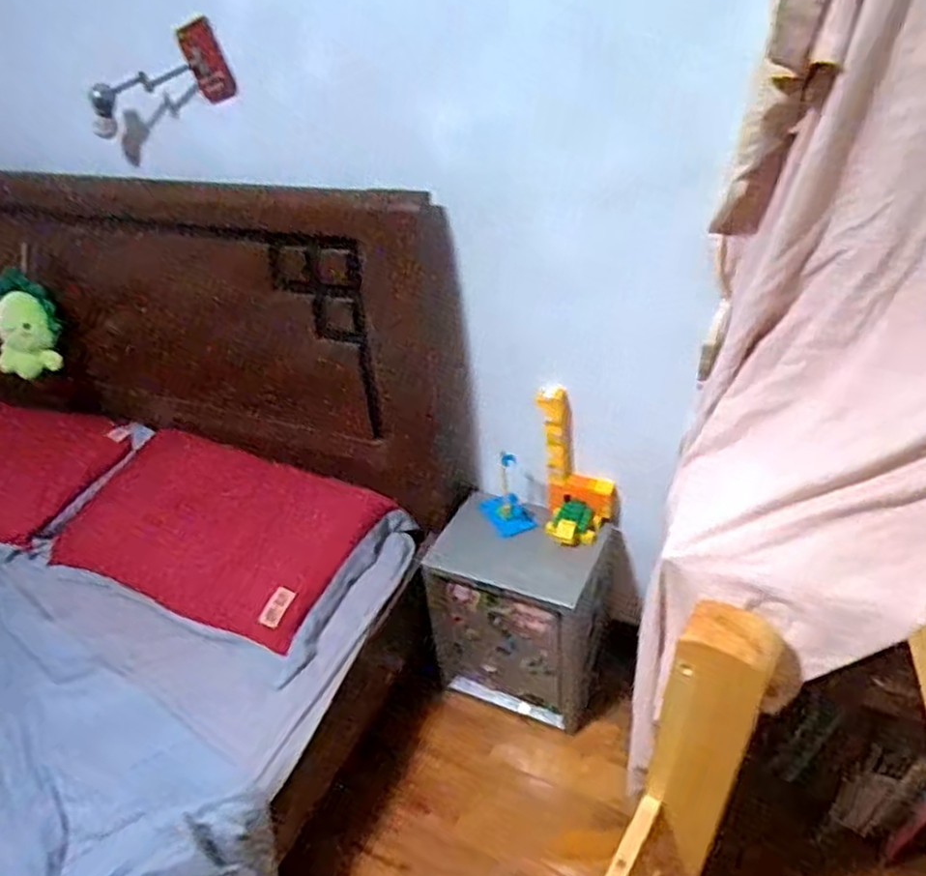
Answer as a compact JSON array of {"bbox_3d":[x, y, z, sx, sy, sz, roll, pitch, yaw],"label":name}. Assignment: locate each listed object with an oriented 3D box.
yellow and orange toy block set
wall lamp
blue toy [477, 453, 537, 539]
[{"bbox_3d":[0.222,0.056,1.416,0.146,0.266,0.149,-1,34,9],"label":"yellow and orange toy block set"},{"bbox_3d":[-0.606,-0.704,1.458,0.392,0.133,0.130,-1,32,31],"label":"wall lamp"},{"bbox_3d":[0.088,0.108,1.490,0.094,0.154,0.127,-17,35,-15],"label":"blue toy"}]

